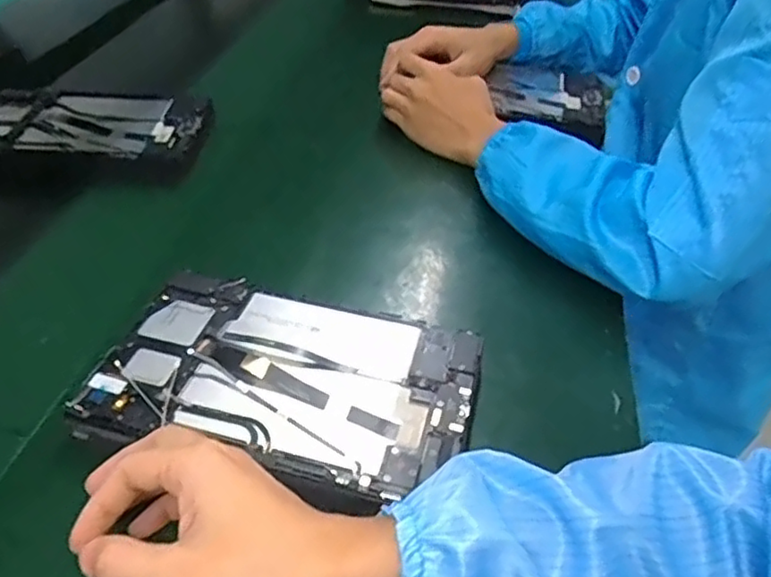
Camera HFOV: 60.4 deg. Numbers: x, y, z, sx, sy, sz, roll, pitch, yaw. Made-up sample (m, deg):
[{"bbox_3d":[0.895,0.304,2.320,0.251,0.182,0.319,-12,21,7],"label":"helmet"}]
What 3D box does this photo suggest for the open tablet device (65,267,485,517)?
[{"bbox_3d":[-0.064,0.066,0.448,0.237,0.030,0.157,11,41,7],"label":"open tablet device"}]

